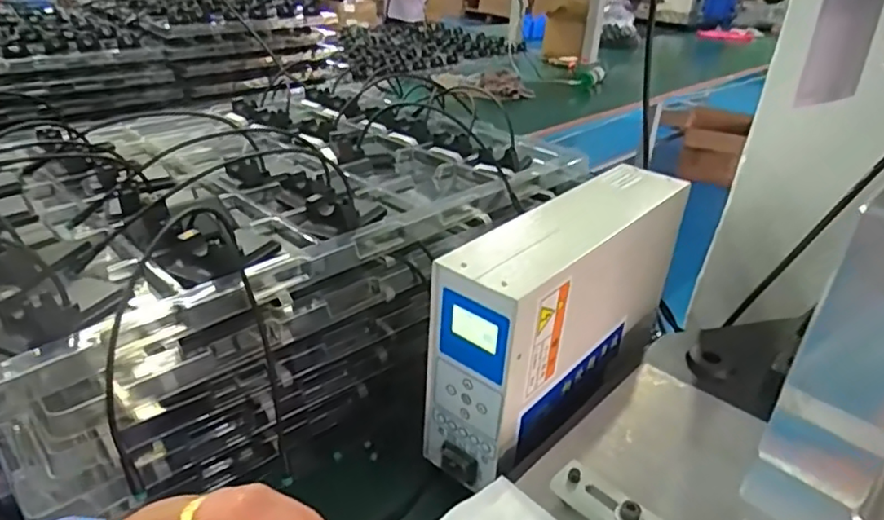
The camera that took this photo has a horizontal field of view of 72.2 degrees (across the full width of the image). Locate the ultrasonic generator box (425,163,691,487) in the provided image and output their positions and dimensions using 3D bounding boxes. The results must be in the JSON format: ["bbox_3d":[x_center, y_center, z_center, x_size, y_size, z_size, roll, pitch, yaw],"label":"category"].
[{"bbox_3d":[0.119,0.048,0.587,0.095,0.194,0.304,25,36,33],"label":"ultrasonic generator box"}]

